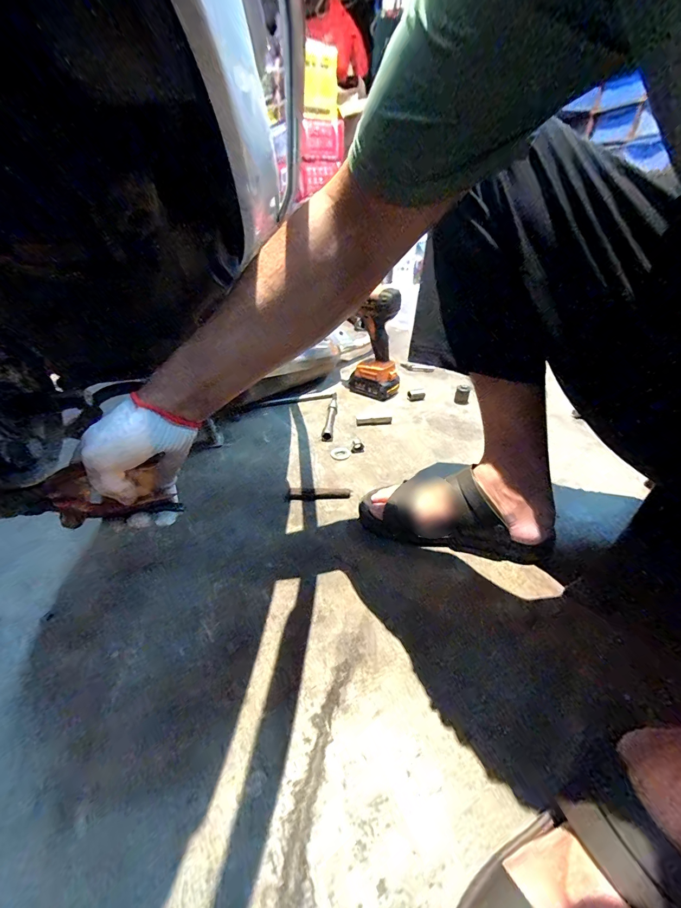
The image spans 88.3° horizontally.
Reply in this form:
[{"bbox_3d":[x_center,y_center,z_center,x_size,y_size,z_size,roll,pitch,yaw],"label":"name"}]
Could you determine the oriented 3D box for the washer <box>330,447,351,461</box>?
[{"bbox_3d":[0.000,-0.001,0.659,0.036,0.004,0.037,5,36,6],"label":"washer"}]

